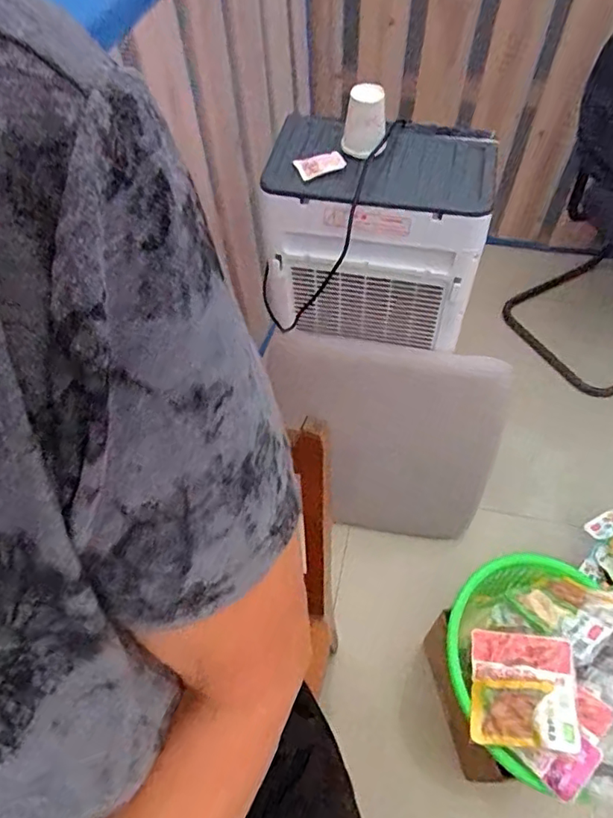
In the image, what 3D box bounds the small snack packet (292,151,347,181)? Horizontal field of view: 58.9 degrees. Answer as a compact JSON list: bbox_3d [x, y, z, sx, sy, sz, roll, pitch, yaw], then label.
[{"bbox_3d":[0.022,-0.394,0.878,0.079,0.018,0.034,-16,98,3],"label":"small snack packet"}]

